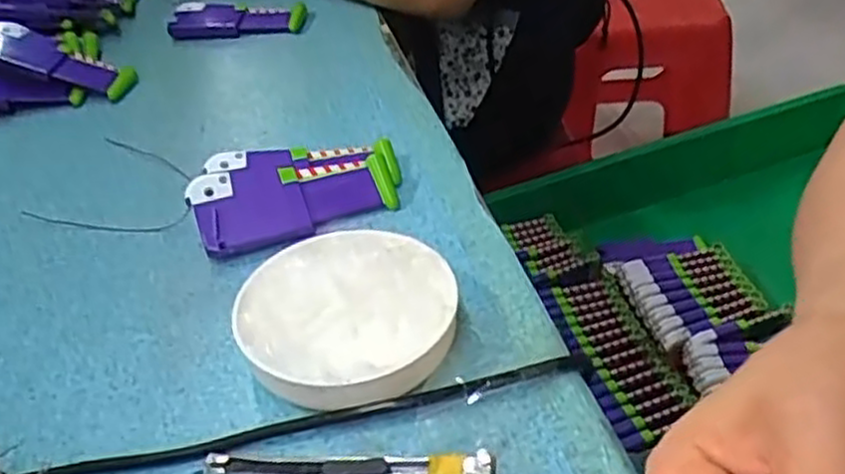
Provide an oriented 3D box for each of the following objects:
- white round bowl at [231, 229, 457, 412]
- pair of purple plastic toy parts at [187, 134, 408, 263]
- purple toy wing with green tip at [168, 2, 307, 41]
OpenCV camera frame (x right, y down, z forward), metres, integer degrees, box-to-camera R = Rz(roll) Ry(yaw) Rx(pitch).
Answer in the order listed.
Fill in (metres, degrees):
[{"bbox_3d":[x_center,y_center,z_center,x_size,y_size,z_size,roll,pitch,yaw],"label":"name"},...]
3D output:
[{"bbox_3d":[-0.036,0.041,0.380,0.103,0.030,0.103,-3,40,3],"label":"white round bowl"},{"bbox_3d":[-0.076,-0.030,0.473,0.123,0.032,0.081,-10,40,-5],"label":"pair of purple plastic toy parts"},{"bbox_3d":[-0.168,-0.201,0.700,0.120,0.016,0.059,-1,40,5],"label":"purple toy wing with green tip"}]

